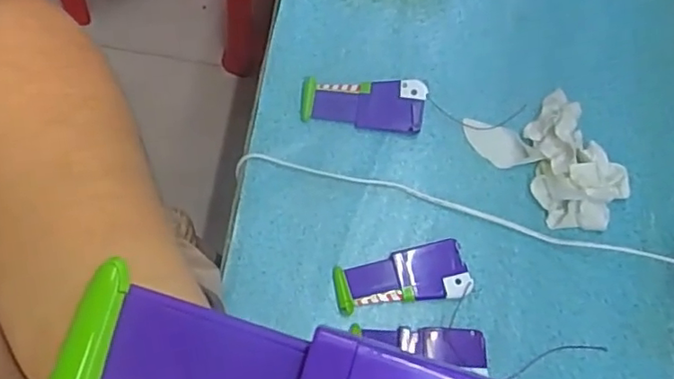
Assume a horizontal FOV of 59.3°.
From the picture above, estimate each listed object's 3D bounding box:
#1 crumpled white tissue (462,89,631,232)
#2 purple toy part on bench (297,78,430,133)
[{"bbox_3d":[0.207,-0.036,0.556,0.098,0.042,0.156,-39,79,-11],"label":"crumpled white tissue"},{"bbox_3d":[0.025,-0.084,0.576,0.118,0.021,0.048,7,74,0],"label":"purple toy part on bench"}]

